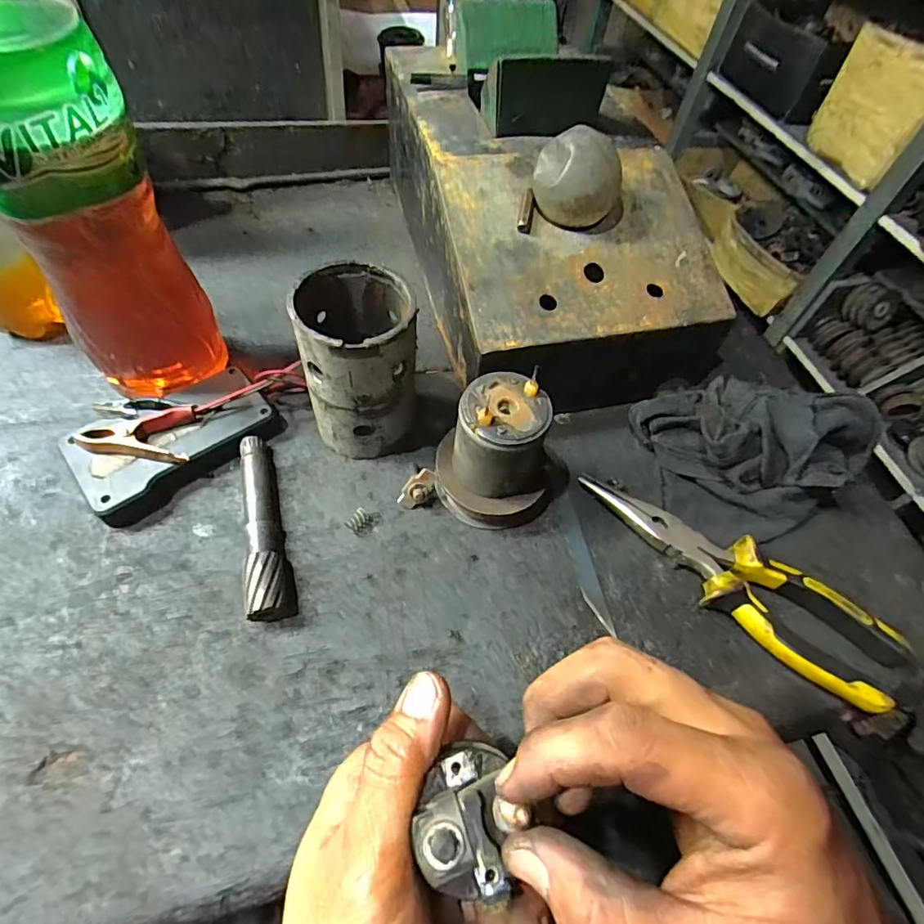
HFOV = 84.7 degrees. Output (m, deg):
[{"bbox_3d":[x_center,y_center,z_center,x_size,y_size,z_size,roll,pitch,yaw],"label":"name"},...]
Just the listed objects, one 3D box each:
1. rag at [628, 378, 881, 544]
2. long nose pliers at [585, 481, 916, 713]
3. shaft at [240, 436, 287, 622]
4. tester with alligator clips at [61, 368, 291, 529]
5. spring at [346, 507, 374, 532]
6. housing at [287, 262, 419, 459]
[{"bbox_3d":[0.207,-0.011,0.351,0.148,0.048,0.106,-16,60,-15],"label":"rag"},{"bbox_3d":[0.163,0.066,0.311,0.190,0.023,0.053,39,62,19],"label":"long nose pliers"},{"bbox_3d":[-0.120,0.037,0.306,0.019,0.020,0.118,-11,58,-12],"label":"shaft"},{"bbox_3d":[-0.179,-0.013,0.327,0.116,0.030,0.070,-34,66,-24],"label":"tester with alligator clips"},{"bbox_3d":[-0.064,0.035,0.316,0.016,0.010,0.012,-26,62,-20],"label":"spring"},{"bbox_3d":[-0.062,-0.058,0.318,0.064,0.111,0.066,-3,57,-7],"label":"housing"}]

